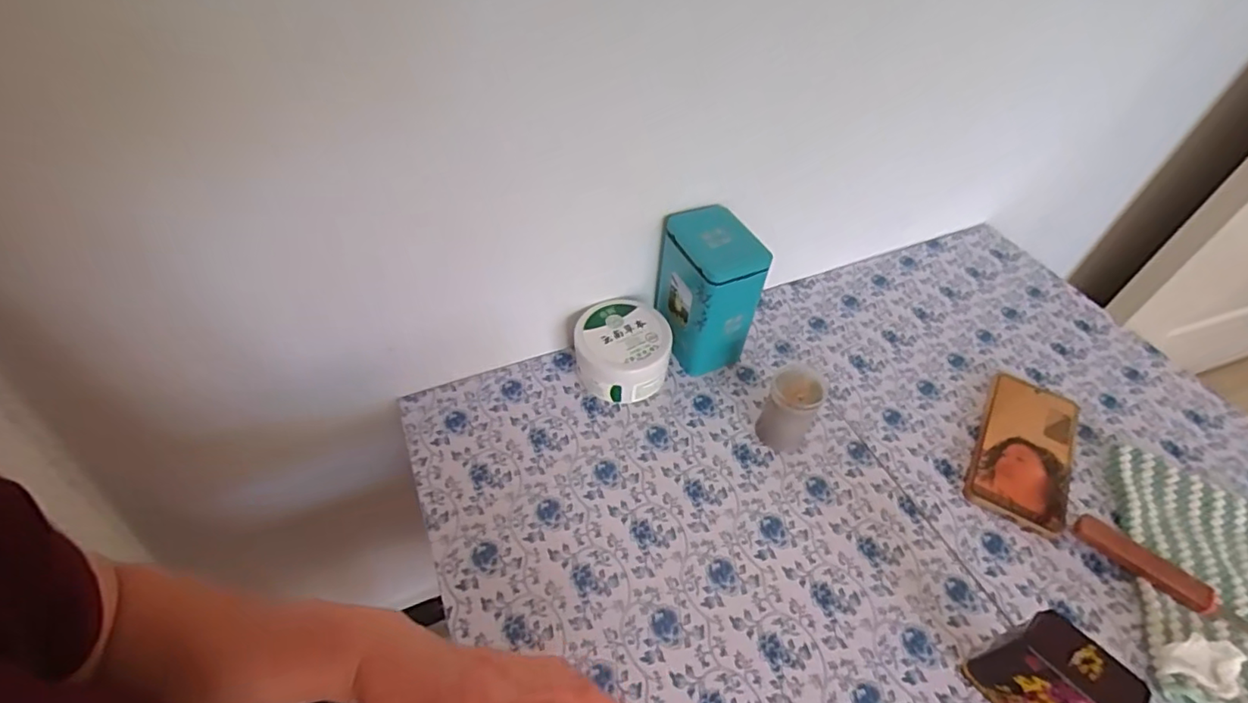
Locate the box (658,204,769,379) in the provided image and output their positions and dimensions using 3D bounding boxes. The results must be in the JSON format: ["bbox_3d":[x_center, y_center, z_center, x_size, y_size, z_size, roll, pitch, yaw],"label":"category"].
[{"bbox_3d":[0.079,-0.057,0.557,0.071,0.147,0.090,-21,53,-20],"label":"box"}]

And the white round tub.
[{"bbox_3d":[-0.002,0.000,0.562,0.088,0.054,0.086,2,49,-1],"label":"white round tub"}]

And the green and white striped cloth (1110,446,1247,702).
[{"bbox_3d":[0.471,0.184,0.451,0.117,0.019,0.221,17,51,14],"label":"green and white striped cloth"}]

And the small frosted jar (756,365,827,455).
[{"bbox_3d":[0.147,0.052,0.507,0.043,0.076,0.044,1,49,-2],"label":"small frosted jar"}]

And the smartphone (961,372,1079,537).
[{"bbox_3d":[0.376,0.089,0.540,0.078,0.014,0.165,27,53,19],"label":"smartphone"}]

